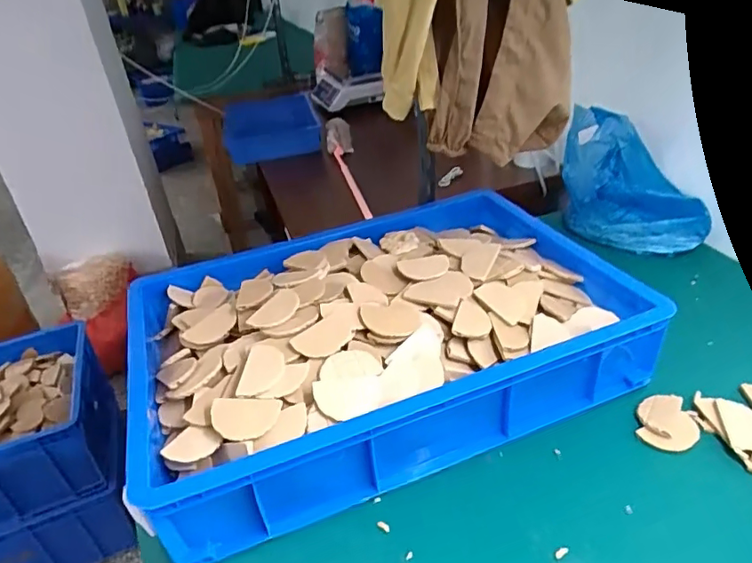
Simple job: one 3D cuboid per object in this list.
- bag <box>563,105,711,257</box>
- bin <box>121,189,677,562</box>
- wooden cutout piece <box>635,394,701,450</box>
[{"bbox_3d":[0.461,-0.185,0.996,0.183,0.198,0.248,-5,32,1],"label":"bag"},{"bbox_3d":[0.000,0.059,0.730,0.608,0.147,0.422,-16,33,-15],"label":"bin"},{"bbox_3d":[0.341,0.163,0.630,0.062,0.009,0.081,9,35,22],"label":"wooden cutout piece"}]

